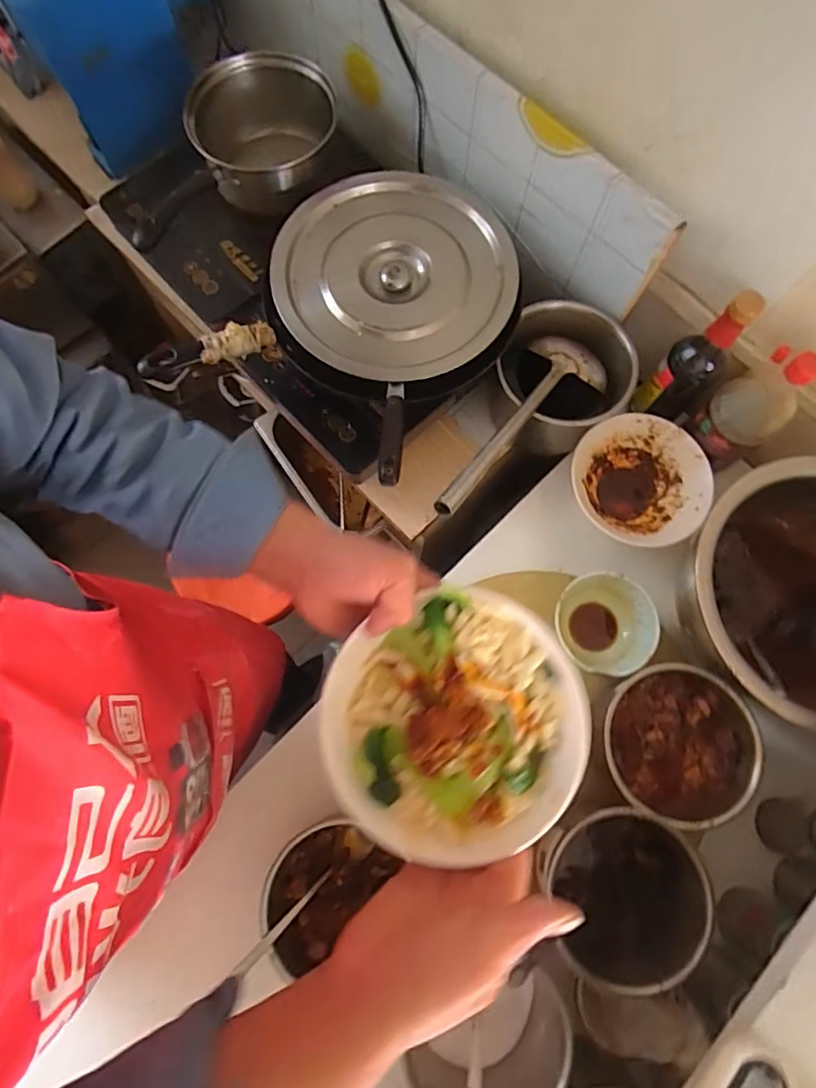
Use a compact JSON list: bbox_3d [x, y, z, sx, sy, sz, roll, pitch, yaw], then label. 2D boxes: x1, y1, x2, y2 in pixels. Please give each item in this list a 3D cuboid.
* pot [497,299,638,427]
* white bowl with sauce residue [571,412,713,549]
[{"bbox_3d":[0.191,-0.215,0.716,0.165,0.137,0.165,0,76,0],"label":"pot"},{"bbox_3d":[0.300,-0.077,0.709,0.161,0.064,0.169,0,76,0],"label":"white bowl with sauce residue"}]

